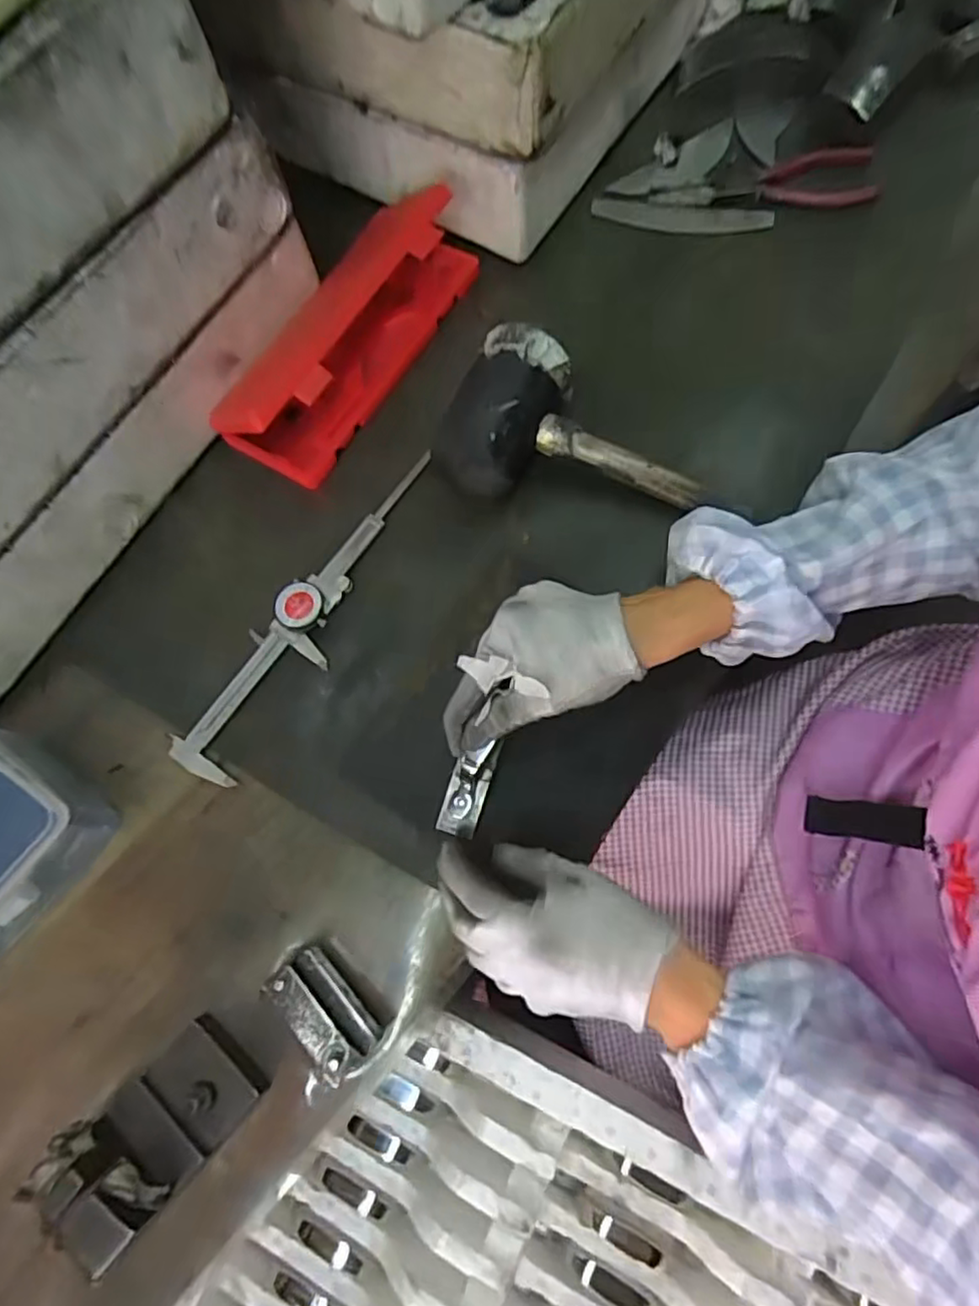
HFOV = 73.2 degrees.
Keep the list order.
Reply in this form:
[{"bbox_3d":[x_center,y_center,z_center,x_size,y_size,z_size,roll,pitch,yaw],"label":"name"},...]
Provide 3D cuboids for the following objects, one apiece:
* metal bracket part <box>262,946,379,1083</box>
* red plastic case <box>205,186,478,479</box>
[{"bbox_3d":[-0.099,0.212,0.390,0.029,0.033,0.069,-43,75,-9],"label":"metal bracket part"},{"bbox_3d":[-0.116,-0.265,0.525,0.095,0.063,0.255,28,79,12],"label":"red plastic case"}]

